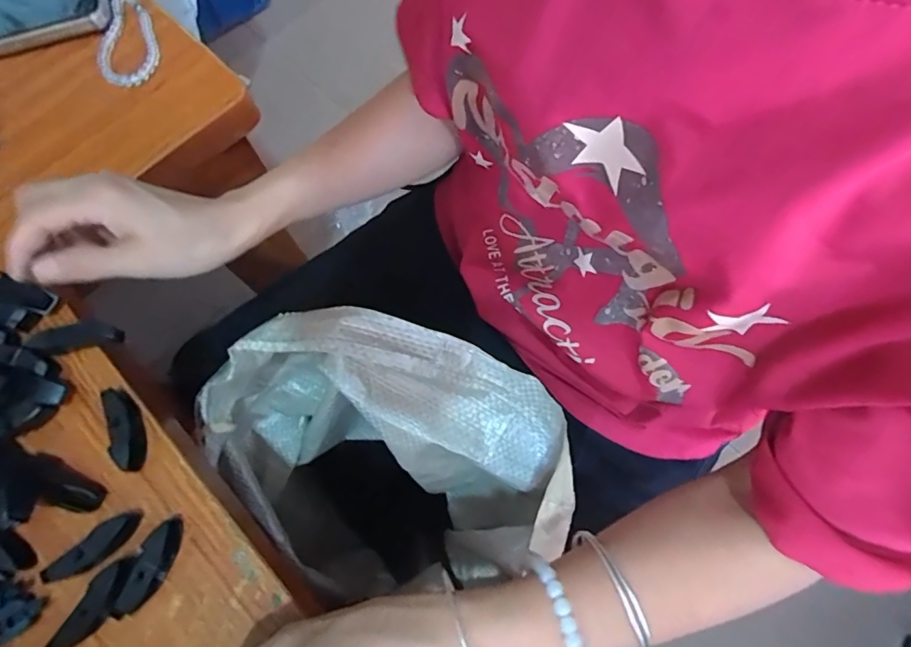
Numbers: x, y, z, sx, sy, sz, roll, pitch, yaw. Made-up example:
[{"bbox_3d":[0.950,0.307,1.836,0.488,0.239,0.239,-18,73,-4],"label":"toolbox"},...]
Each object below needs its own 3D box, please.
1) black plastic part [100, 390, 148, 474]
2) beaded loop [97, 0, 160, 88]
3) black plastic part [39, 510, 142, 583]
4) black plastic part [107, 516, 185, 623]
[{"bbox_3d":[-0.202,0.064,0.298,0.013,0.018,0.052,-20,72,-5],"label":"black plastic part"},{"bbox_3d":[-0.279,-0.241,0.411,0.049,0.008,0.108,-20,72,-5],"label":"beaded loop"},{"bbox_3d":[-0.205,0.128,0.277,0.052,0.015,0.015,-36,74,-9],"label":"black plastic part"},{"bbox_3d":[-0.170,0.136,0.274,0.016,0.018,0.054,29,75,11],"label":"black plastic part"}]

